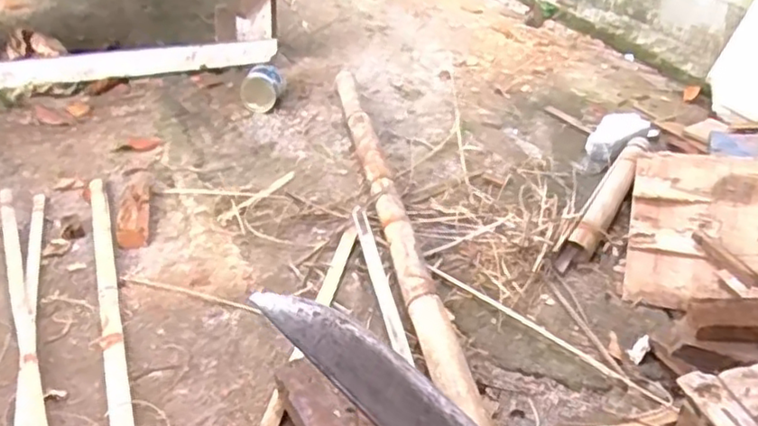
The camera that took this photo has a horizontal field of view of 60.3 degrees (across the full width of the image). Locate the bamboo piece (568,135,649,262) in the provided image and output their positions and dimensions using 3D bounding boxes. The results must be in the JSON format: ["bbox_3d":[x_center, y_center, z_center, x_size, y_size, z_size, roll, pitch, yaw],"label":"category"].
[{"bbox_3d":[0.548,-0.051,1.523,0.063,0.047,0.516,21,39,25],"label":"bamboo piece"}]

